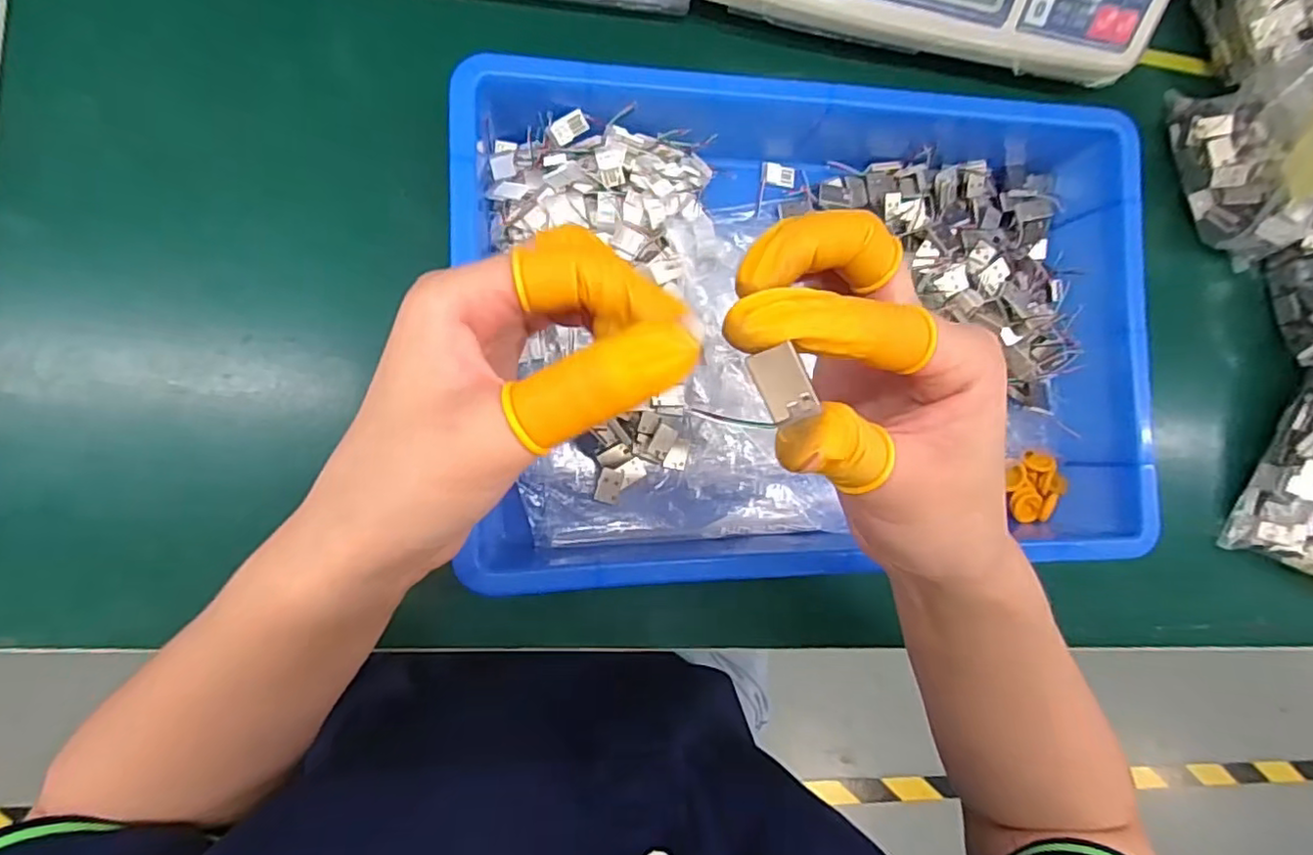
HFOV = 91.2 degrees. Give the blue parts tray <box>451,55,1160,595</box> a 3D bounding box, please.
[{"bbox_3d":[0.084,-0.054,0.345,0.356,0.058,0.265,-4,89,-9],"label":"blue parts tray"}]

